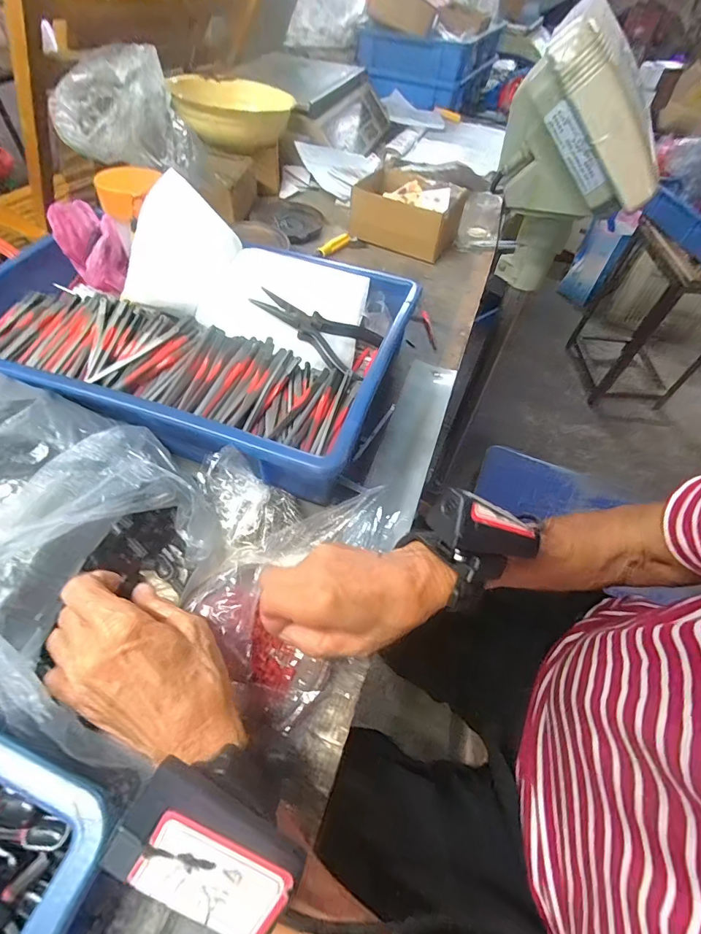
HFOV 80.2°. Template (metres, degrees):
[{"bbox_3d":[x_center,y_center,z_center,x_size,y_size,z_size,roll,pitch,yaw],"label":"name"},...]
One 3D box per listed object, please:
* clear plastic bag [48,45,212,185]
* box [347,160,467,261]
[{"bbox_3d":[-0.298,-0.461,0.549,0.162,0.107,0.128,-21,58,-18],"label":"clear plastic bag"},{"bbox_3d":[0.085,-0.393,0.645,0.148,0.072,0.116,21,55,11],"label":"box"}]

